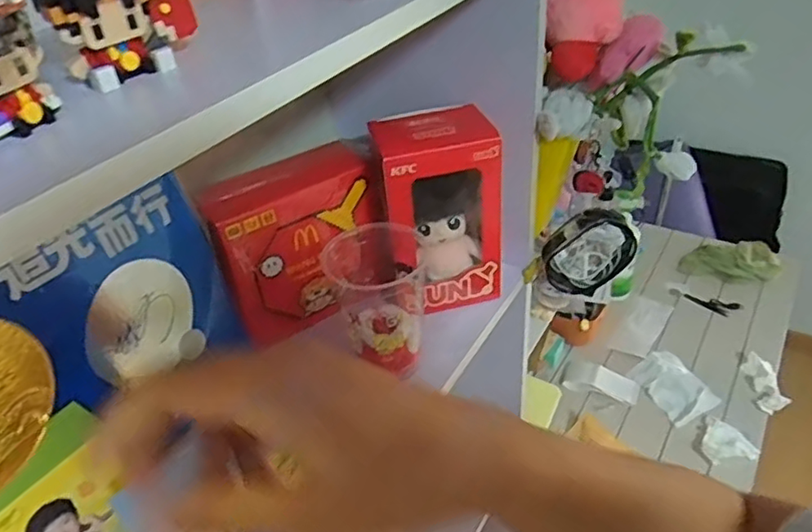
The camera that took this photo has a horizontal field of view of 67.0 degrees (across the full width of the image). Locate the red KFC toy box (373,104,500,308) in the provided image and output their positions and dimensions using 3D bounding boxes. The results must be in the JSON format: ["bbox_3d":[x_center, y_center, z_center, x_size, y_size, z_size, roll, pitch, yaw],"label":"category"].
[{"bbox_3d":[0.033,-0.050,0.583,0.105,0.174,0.086,-10,37,-5],"label":"red KFC toy box"}]

